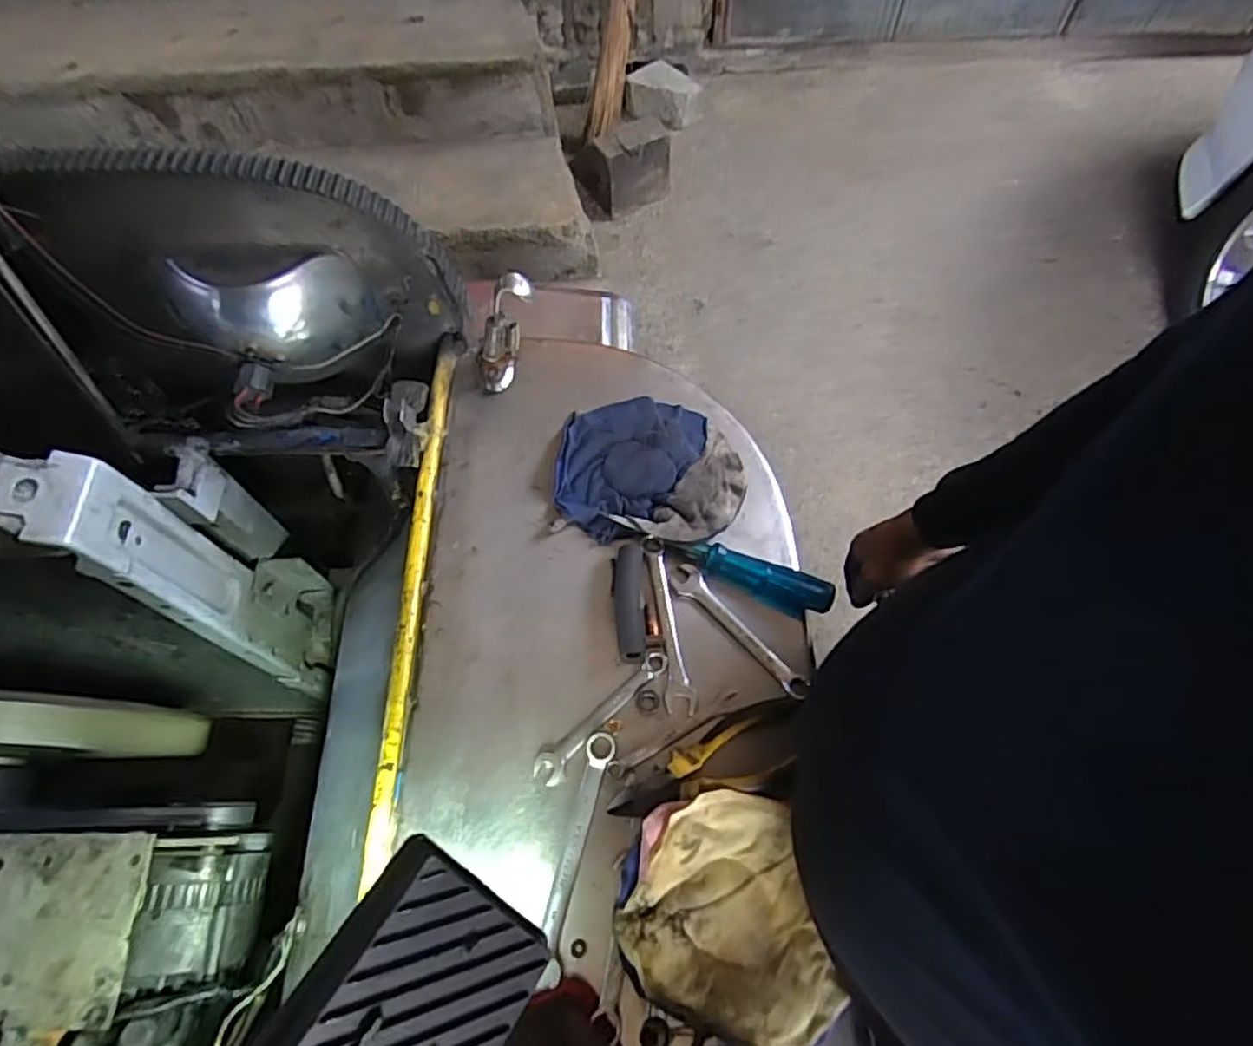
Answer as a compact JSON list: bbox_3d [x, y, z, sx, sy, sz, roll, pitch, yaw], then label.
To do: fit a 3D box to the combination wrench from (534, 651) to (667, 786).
[{"bbox_3d":[-0.016,0.146,0.516,0.126,0.004,0.023,-40,67,-15],"label":"combination wrench"}]

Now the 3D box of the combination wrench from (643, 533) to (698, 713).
[{"bbox_3d":[0.031,0.077,0.545,0.023,0.012,0.145,-11,63,-2],"label":"combination wrench"}]

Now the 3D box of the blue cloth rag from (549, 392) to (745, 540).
[{"bbox_3d":[0.021,-0.053,0.607,0.161,0.018,0.146,4,64,6],"label":"blue cloth rag"}]

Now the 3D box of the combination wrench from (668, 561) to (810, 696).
[{"bbox_3d":[0.092,0.085,0.549,0.136,0.015,0.028,39,72,20],"label":"combination wrench"}]

